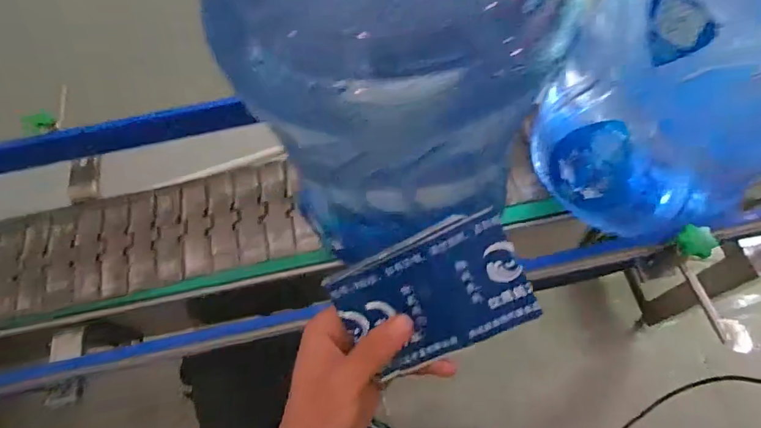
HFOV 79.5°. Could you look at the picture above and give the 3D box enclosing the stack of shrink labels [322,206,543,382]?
[{"bbox_3d":[0.034,0.052,0.294,0.115,0.006,0.079,-26,98,6],"label":"stack of shrink labels"}]

